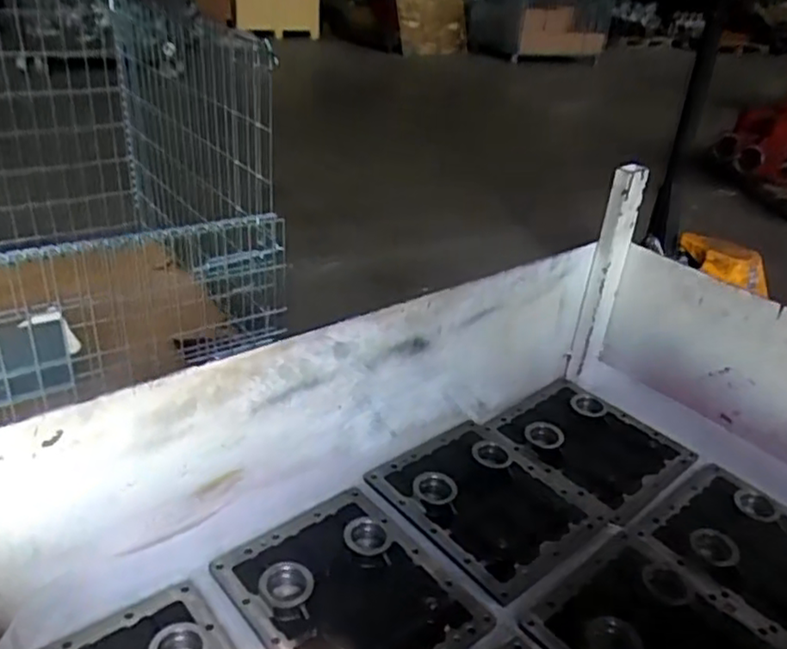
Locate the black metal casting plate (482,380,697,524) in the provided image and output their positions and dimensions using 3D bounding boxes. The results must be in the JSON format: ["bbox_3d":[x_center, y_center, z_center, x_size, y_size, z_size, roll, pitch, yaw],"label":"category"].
[{"bbox_3d":[0.290,0.173,1.012,0.207,0.024,0.245,-21,39,-38],"label":"black metal casting plate"}]

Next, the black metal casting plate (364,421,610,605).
[{"bbox_3d":[0.124,0.222,0.885,0.212,0.033,0.249,-20,39,-37],"label":"black metal casting plate"}]

